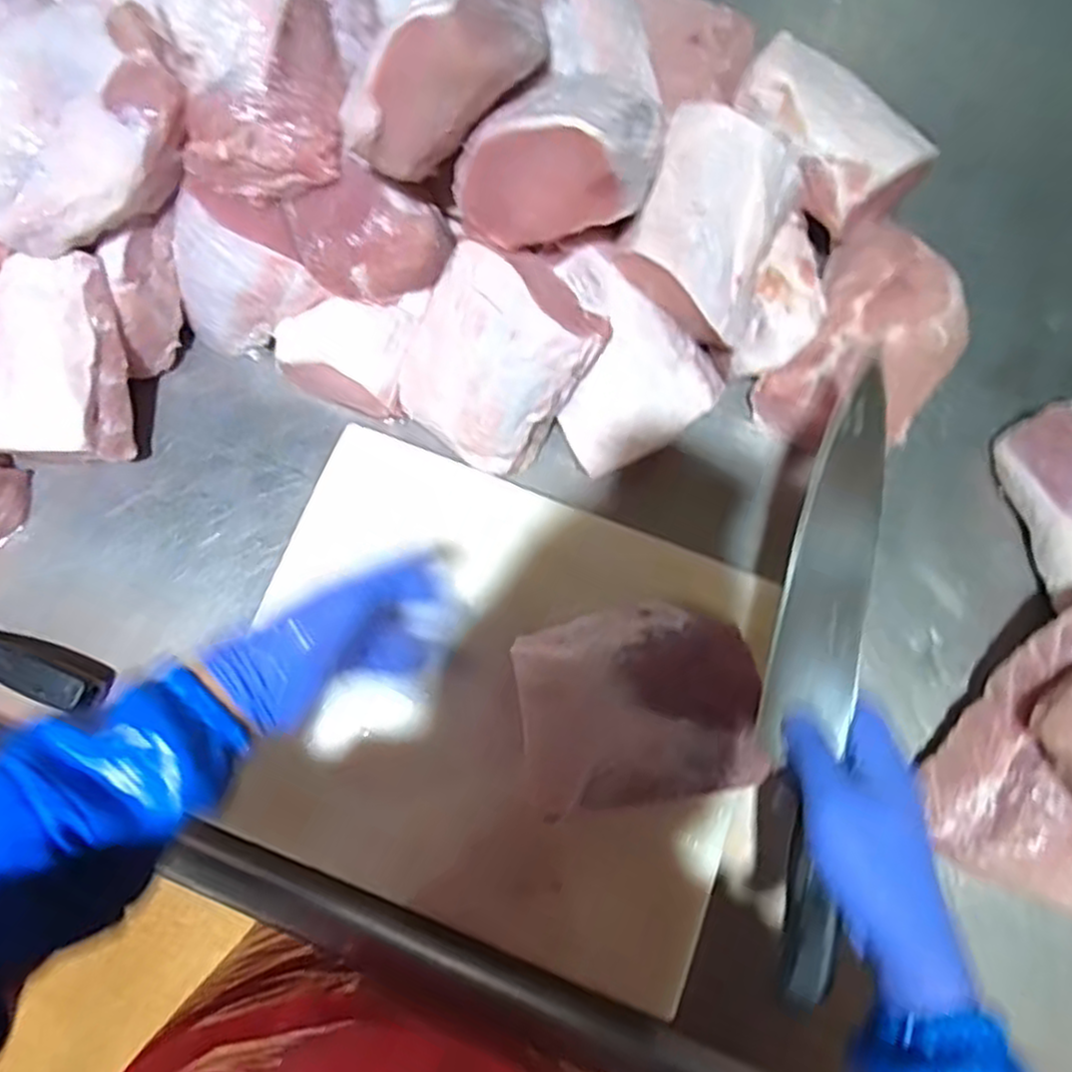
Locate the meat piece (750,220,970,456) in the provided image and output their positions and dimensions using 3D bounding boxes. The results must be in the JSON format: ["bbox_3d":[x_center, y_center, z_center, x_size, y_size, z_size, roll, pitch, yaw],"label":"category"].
[{"bbox_3d":[0.261,-0.146,0.593,0.126,0.063,0.191,30,77,6],"label":"meat piece"}]

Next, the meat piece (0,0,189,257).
[{"bbox_3d":[-0.310,-0.264,0.491,0.153,0.076,0.107,-28,78,-8],"label":"meat piece"}]

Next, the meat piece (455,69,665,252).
[{"bbox_3d":[0.025,-0.245,0.474,0.094,0.075,0.136,41,78,9],"label":"meat piece"}]

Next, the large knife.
[{"bbox_3d":[0.163,0.077,0.431,0.044,0.028,0.343,9,83,1],"label":"large knife"}]

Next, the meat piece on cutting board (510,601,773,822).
[{"bbox_3d":[0.070,0.113,0.508,0.158,0.060,0.126,-8,76,-3],"label":"meat piece on cutting board"}]

